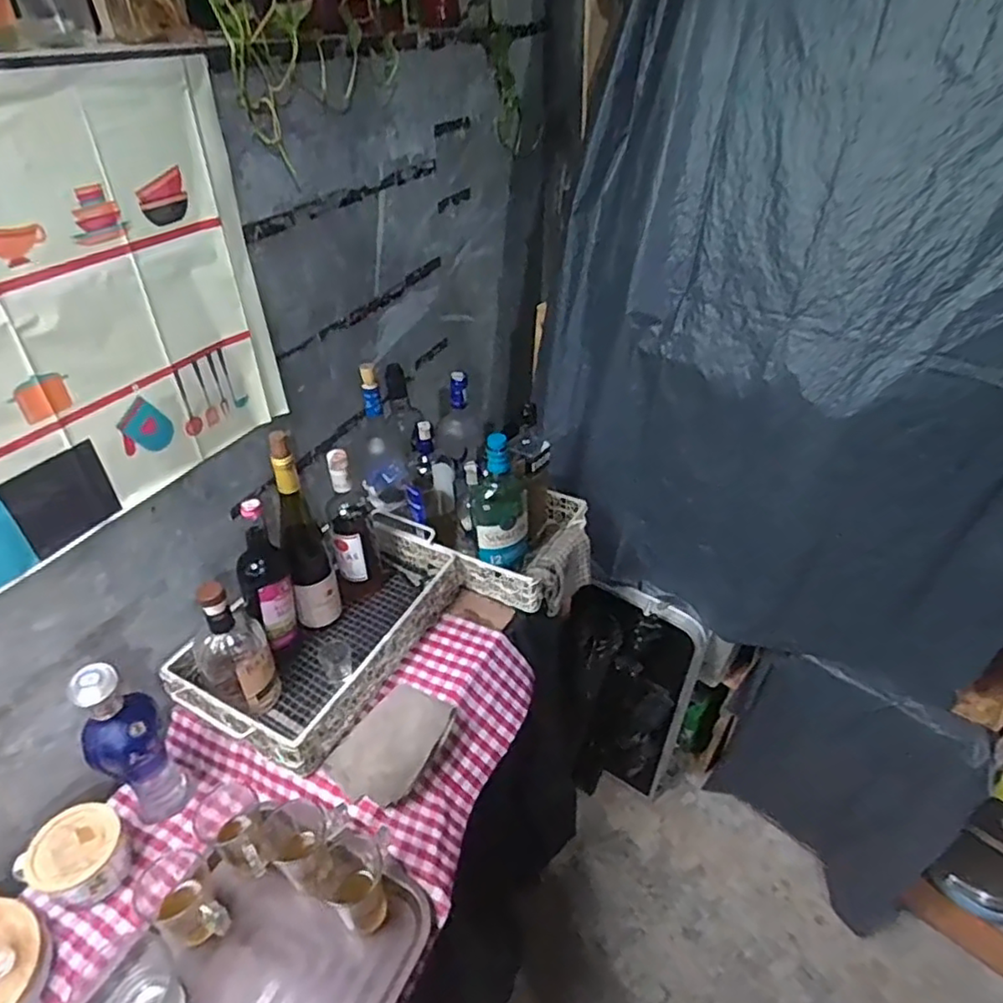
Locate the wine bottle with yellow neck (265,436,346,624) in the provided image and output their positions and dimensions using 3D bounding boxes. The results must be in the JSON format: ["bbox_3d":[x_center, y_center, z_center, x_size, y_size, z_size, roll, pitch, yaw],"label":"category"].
[{"bbox_3d":[-0.299,0.058,0.963,0.069,0.341,0.068,-12,40,-16],"label":"wine bottle with yellow neck"}]

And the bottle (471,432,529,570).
[{"bbox_3d":[-0.002,0.014,1.064,0.100,0.259,0.086,1,38,0],"label":"bottle"}]

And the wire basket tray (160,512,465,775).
[{"bbox_3d":[-0.264,0.201,1.003,0.244,0.084,0.446,21,42,24],"label":"wire basket tray"}]

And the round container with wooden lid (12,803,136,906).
[{"bbox_3d":[-0.513,0.433,0.774,0.102,0.074,0.094,1,38,0],"label":"round container with wooden lid"}]

